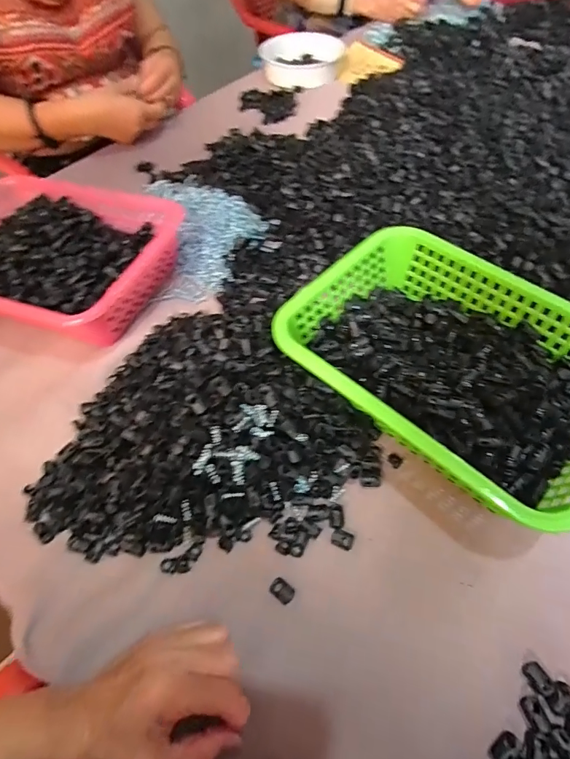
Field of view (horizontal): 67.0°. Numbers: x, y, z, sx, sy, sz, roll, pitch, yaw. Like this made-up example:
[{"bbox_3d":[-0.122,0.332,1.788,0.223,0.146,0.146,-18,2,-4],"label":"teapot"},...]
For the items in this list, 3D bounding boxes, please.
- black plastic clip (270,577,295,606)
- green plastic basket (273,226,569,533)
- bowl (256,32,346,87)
[{"bbox_3d":[-0.002,0.173,0.353,0.020,0.005,0.014,33,64,23],"label":"black plastic clip"},{"bbox_3d":[0.154,-0.011,0.414,0.213,0.083,0.293,-40,63,-21],"label":"green plastic basket"},{"bbox_3d":[0.035,-0.673,0.903,0.167,0.045,0.163,-2,56,3],"label":"bowl"}]

